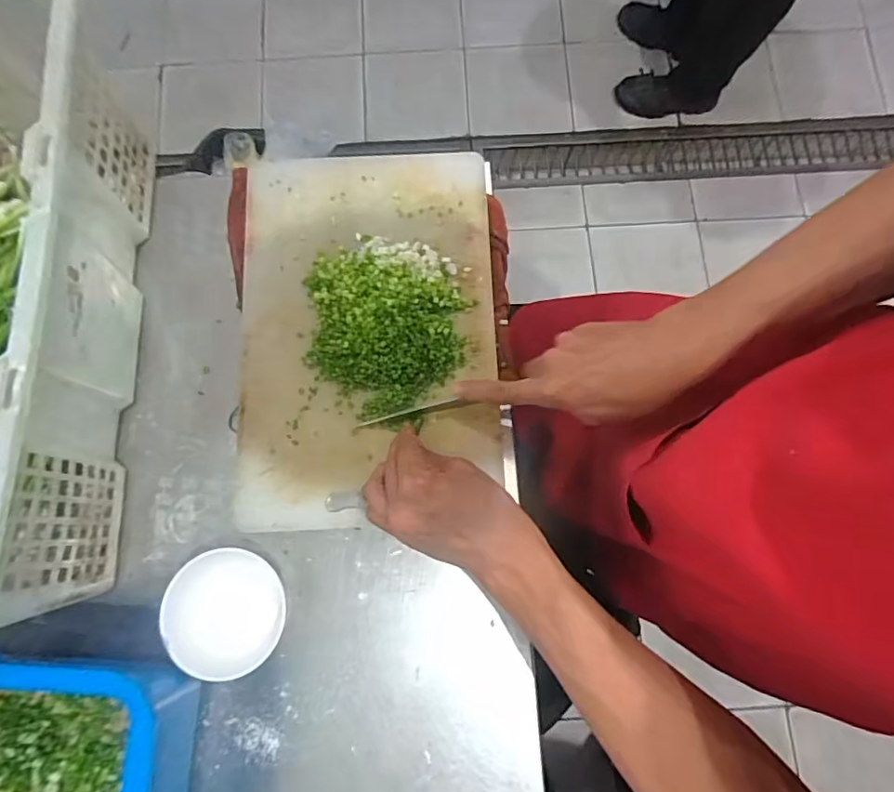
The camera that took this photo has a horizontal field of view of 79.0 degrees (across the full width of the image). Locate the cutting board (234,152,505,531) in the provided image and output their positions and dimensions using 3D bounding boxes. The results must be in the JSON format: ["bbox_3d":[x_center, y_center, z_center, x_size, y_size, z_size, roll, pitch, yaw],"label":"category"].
[{"bbox_3d":[-0.071,-0.065,0.487,0.226,0.021,0.344,-3,78,-1],"label":"cutting board"}]

